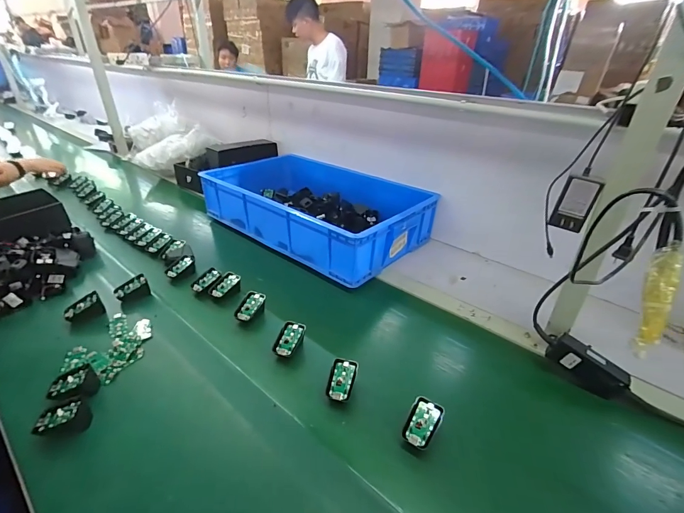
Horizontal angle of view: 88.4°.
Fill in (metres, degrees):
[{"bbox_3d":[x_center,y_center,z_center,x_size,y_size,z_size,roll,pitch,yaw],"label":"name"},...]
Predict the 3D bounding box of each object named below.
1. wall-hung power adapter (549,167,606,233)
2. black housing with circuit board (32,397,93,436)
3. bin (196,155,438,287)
[{"bbox_3d":[0.363,-0.085,0.547,0.034,0.092,0.048,-23,39,-36],"label":"wall-hung power adapter"},{"bbox_3d":[-0.418,0.238,0.527,0.068,0.033,0.044,-6,31,-14],"label":"black housing with circuit board"},{"bbox_3d":[-0.073,-0.166,1.089,0.645,0.131,0.420,25,37,34],"label":"bin"}]

